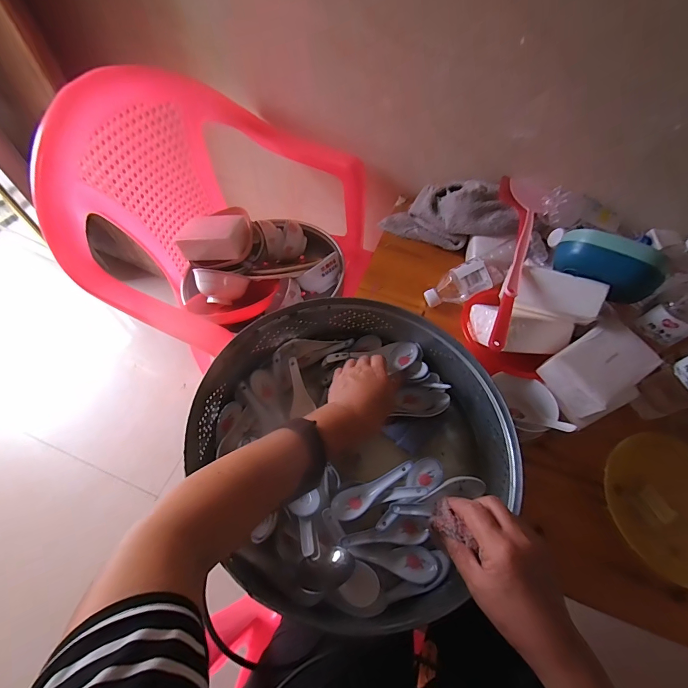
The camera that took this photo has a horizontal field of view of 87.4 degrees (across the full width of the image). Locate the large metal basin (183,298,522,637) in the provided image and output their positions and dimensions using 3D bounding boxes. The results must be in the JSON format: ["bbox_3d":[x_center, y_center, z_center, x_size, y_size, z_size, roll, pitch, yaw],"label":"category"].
[{"bbox_3d":[0.013,0.126,0.495,0.367,0.121,0.390,1,61,-2],"label":"large metal basin"}]

